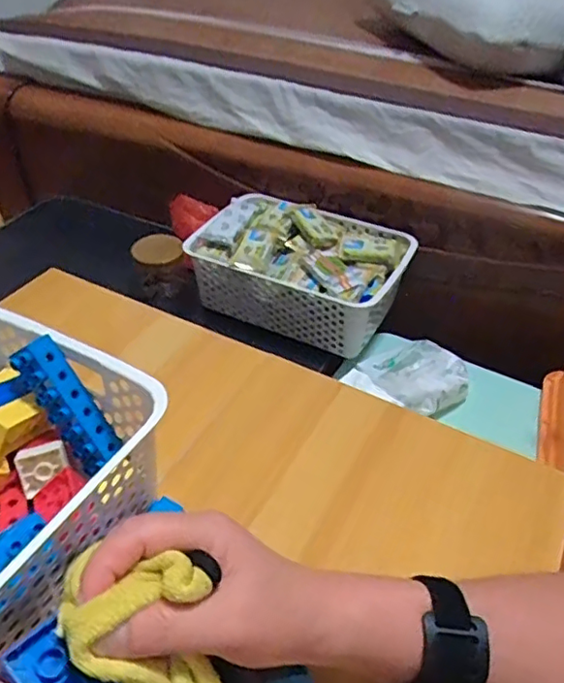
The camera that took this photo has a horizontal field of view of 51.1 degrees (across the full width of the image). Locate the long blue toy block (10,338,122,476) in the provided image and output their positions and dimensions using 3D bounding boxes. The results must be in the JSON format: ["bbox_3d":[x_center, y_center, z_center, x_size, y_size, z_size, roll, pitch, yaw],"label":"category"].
[{"bbox_3d":[-0.161,0.048,0.438,0.030,0.032,0.100,-36,98,-35],"label":"long blue toy block"}]

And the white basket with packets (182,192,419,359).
[{"bbox_3d":[0.029,-0.118,0.917,0.300,0.111,0.216,21,45,20],"label":"white basket with packets"}]

